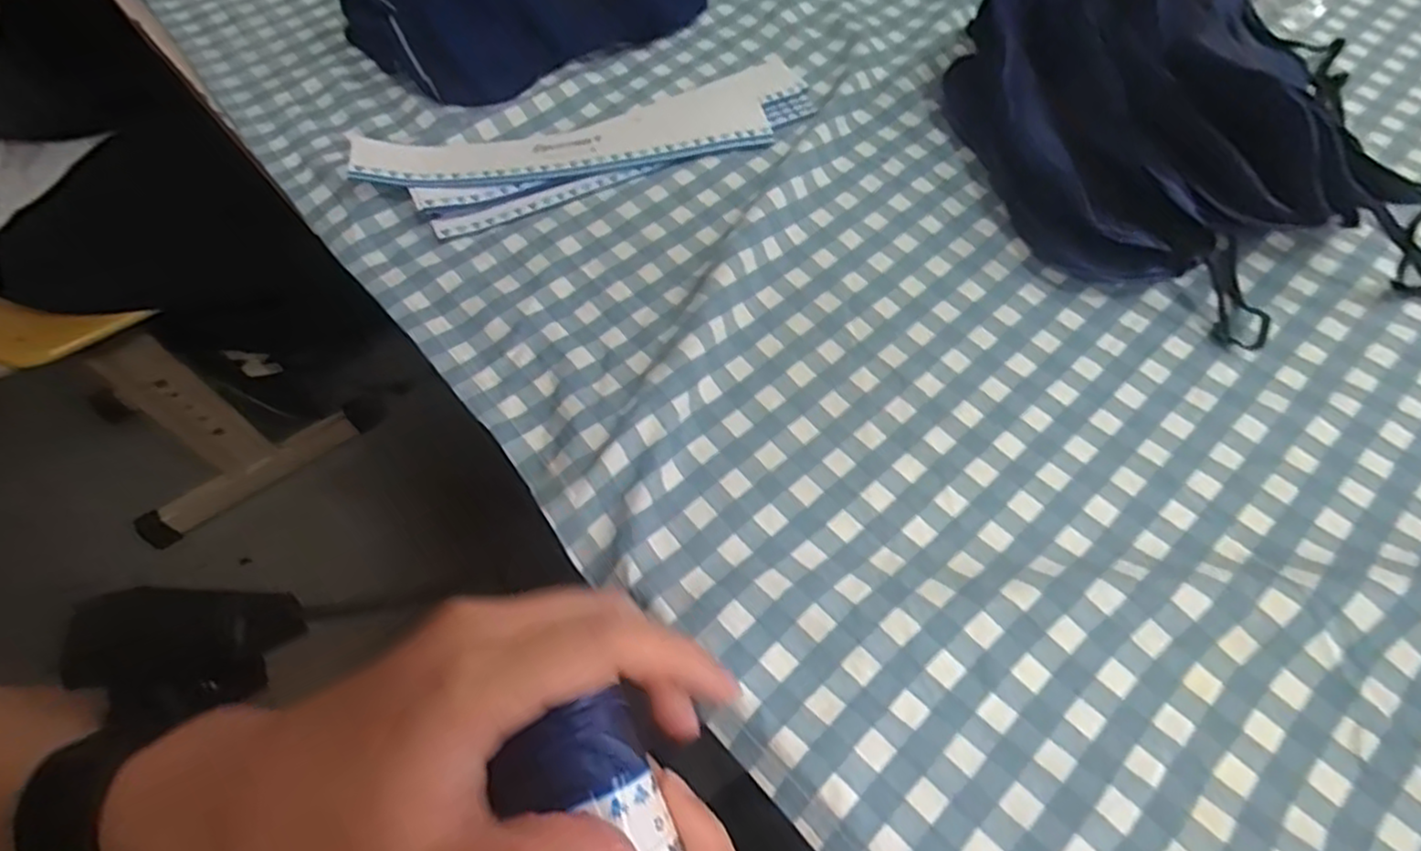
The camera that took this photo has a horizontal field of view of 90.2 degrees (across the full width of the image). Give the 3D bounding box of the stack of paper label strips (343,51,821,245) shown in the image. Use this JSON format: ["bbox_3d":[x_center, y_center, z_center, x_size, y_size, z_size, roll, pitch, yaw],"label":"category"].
[{"bbox_3d":[-0.059,-0.155,0.376,0.242,0.018,0.072,-18,59,-9],"label":"stack of paper label strips"}]

